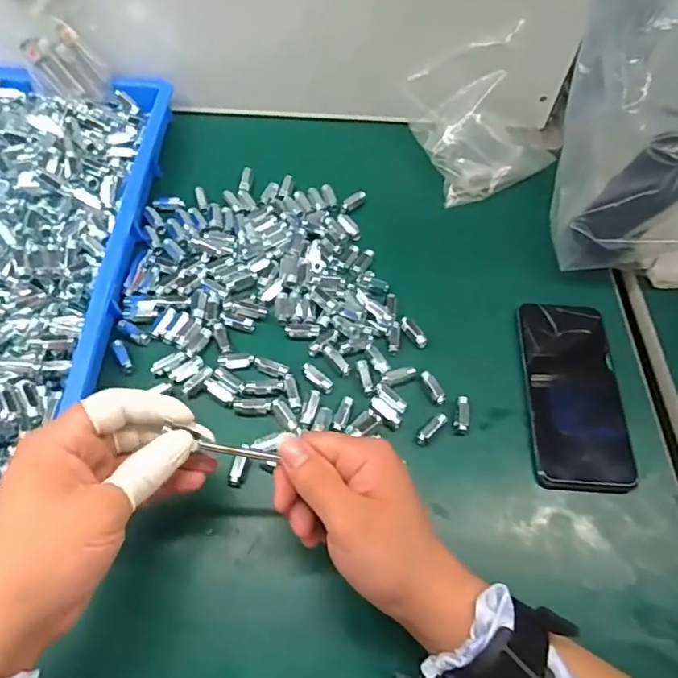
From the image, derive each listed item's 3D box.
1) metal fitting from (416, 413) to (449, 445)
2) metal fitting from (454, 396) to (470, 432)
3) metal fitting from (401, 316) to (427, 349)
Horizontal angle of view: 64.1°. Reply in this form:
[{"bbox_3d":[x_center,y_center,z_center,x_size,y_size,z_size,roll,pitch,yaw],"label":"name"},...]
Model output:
[{"bbox_3d":[0.069,0.065,0.399,0.030,0.010,0.009,-39,69,-22],"label":"metal fitting"},{"bbox_3d":[0.093,0.055,0.405,0.009,0.008,0.026,11,60,3],"label":"metal fitting"},{"bbox_3d":[0.060,-0.006,0.437,0.009,0.006,0.028,-29,66,-18],"label":"metal fitting"}]

